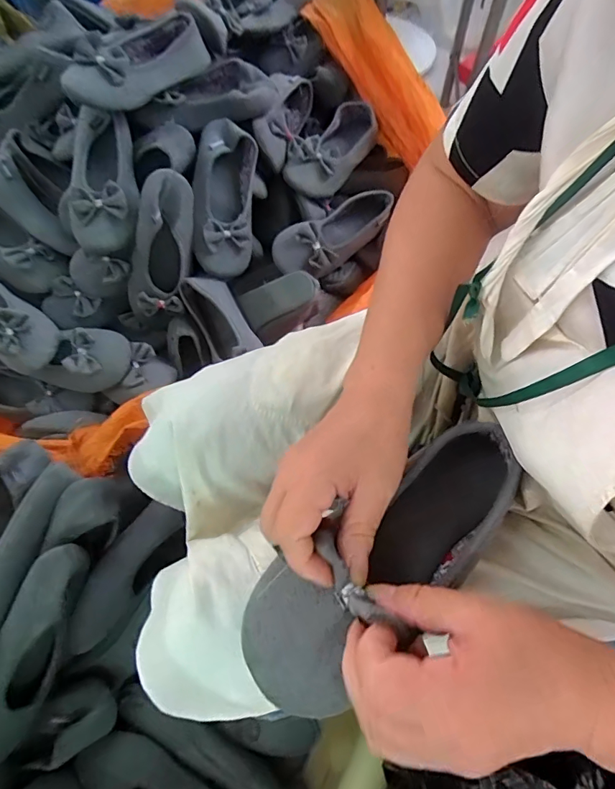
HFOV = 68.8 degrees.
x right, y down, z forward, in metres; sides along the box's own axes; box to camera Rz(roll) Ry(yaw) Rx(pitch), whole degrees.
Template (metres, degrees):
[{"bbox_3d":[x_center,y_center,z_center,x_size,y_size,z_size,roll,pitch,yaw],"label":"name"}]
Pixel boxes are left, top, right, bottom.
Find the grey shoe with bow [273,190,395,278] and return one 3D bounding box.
[{"bbox_3d":[0.047,-0.262,0.737,0.221,0.066,0.080,-32,68,-15],"label":"grey shoe with bow"}]

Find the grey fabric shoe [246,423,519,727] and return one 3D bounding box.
[{"bbox_3d":[0.057,0.101,0.293,0.219,0.061,0.079,-34,68,-22],"label":"grey fabric shoe"}]

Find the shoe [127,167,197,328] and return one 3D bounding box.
[{"bbox_3d":[-0.219,-0.205,0.674,0.084,0.239,0.046,23,25,11],"label":"shoe"}]

